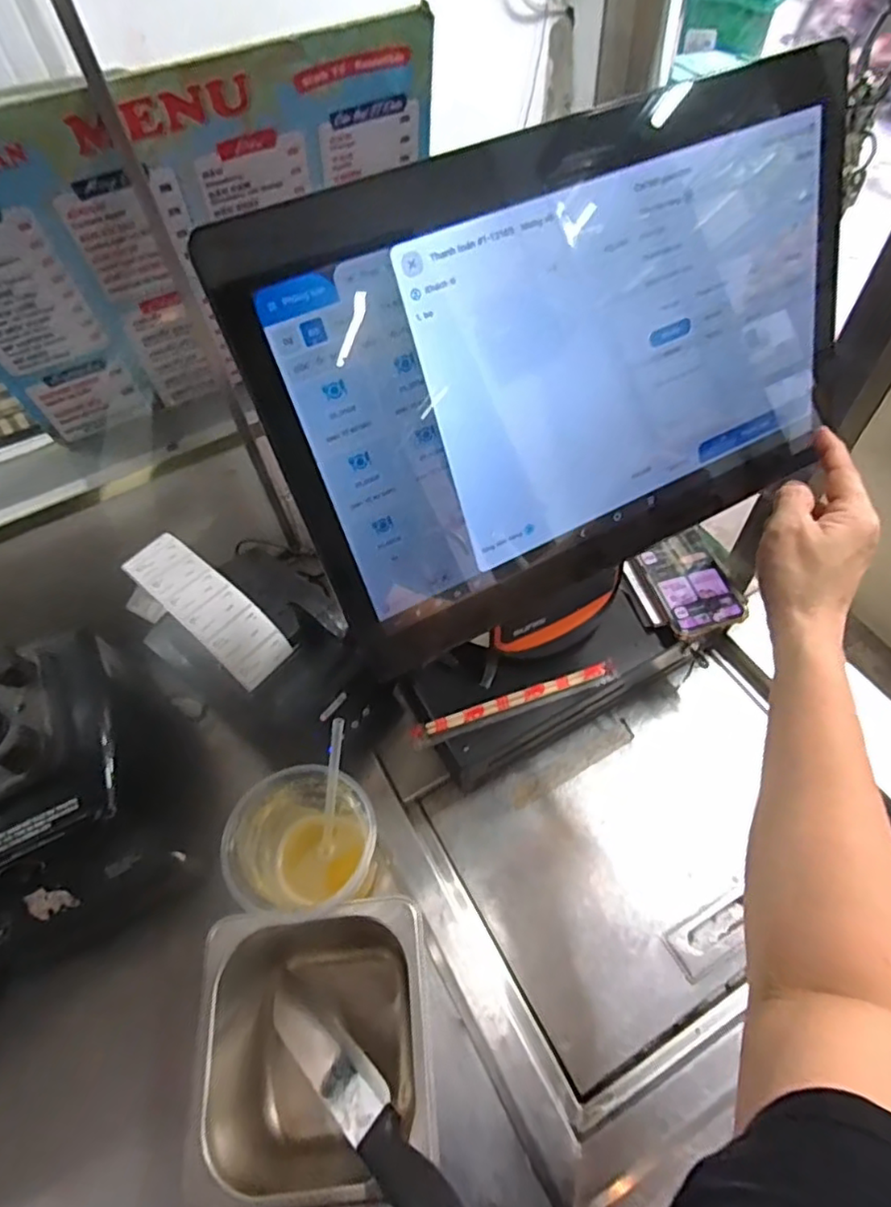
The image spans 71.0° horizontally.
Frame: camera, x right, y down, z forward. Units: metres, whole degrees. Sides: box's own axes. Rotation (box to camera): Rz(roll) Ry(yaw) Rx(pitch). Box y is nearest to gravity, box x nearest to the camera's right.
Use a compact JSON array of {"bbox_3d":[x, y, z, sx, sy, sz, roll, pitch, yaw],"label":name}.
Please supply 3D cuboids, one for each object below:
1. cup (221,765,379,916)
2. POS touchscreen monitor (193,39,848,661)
[{"bbox_3d":[-0.107,0.209,0.525,0.107,0.133,0.101,-2,56,3],"label":"cup"},{"bbox_3d":[0.079,-0.137,0.384,0.364,0.248,0.050,-26,32,-13],"label":"POS touchscreen monitor"}]

